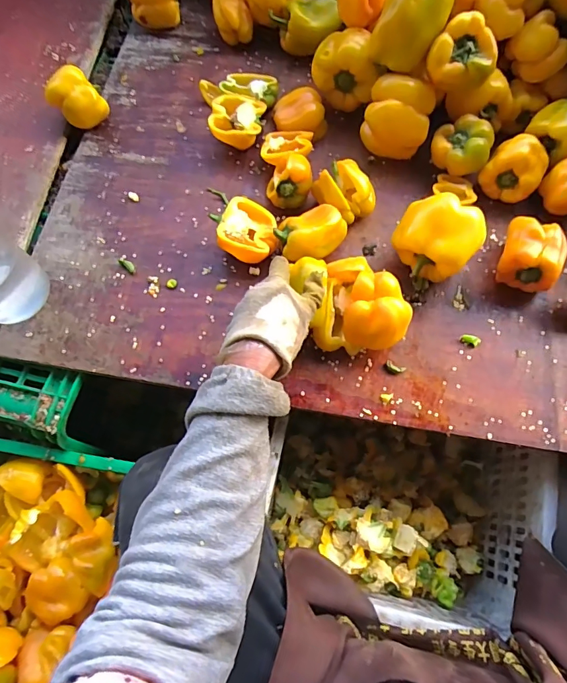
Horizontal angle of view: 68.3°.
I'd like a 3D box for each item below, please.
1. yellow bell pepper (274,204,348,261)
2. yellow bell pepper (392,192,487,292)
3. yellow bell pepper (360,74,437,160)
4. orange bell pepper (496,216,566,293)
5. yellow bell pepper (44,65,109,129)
[{"bbox_3d":[0.037,-0.135,0.551,0.088,0.057,0.068,-27,72,-10],"label":"yellow bell pepper"},{"bbox_3d":[0.186,-0.124,0.523,0.092,0.097,0.081,39,76,14],"label":"yellow bell pepper"},{"bbox_3d":[0.159,-0.311,0.595,0.089,0.092,0.071,9,71,5],"label":"yellow bell pepper"},{"bbox_3d":[0.312,-0.111,0.533,0.065,0.069,0.077,18,72,8],"label":"orange bell pepper"},{"bbox_3d":[-0.309,-0.364,0.632,0.064,0.063,0.064,-1,70,2],"label":"yellow bell pepper"}]

